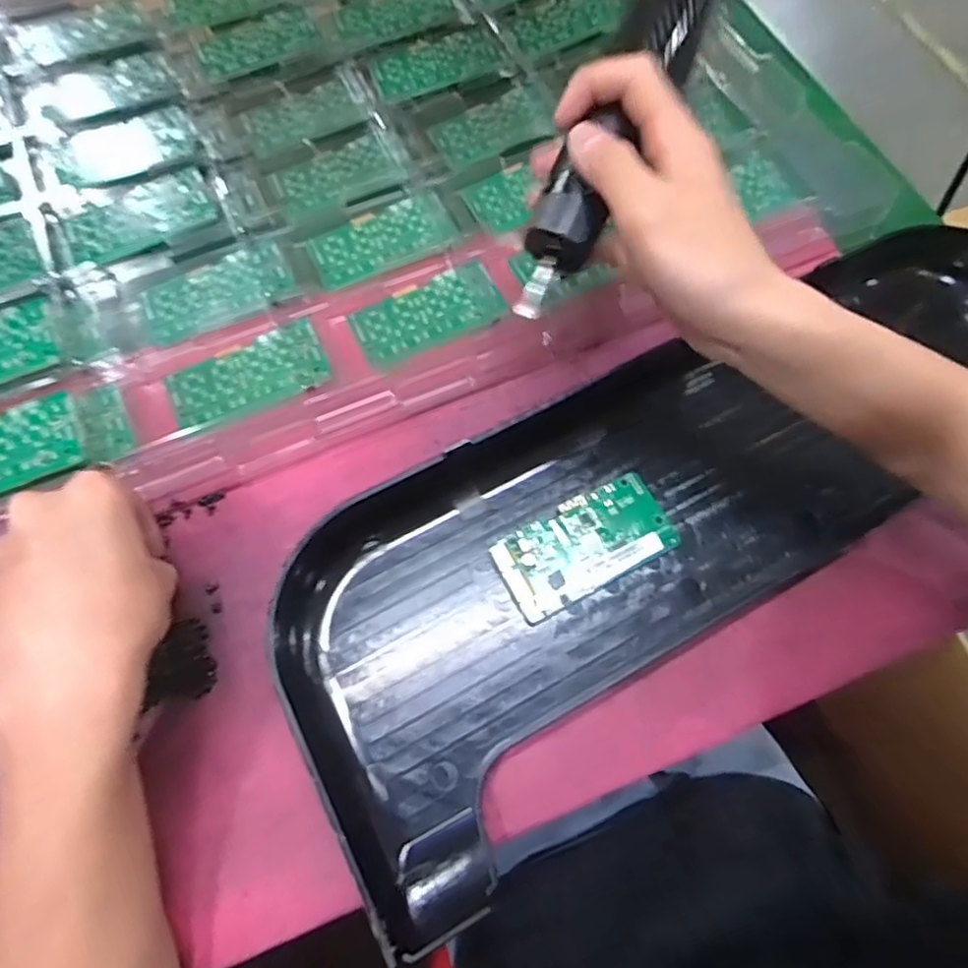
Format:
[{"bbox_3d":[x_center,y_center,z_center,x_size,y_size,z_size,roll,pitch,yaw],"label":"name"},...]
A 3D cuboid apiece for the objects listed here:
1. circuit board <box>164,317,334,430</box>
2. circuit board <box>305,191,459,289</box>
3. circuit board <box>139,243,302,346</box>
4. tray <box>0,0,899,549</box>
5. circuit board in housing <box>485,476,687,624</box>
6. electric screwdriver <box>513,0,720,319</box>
[{"bbox_3d":[-0.142,-0.065,0.392,0.092,0.004,0.047,-24,70,-5],"label":"circuit board"},{"bbox_3d":[-0.069,-0.166,0.437,0.095,0.009,0.048,-26,71,-12],"label":"circuit board"},{"bbox_3d":[-0.170,-0.123,0.417,0.092,0.005,0.048,-21,70,-10],"label":"circuit board"},{"bbox_3d":[-0.110,-0.242,0.458,0.659,0.027,0.438,-21,70,-10],"label":"tray"},{"bbox_3d":[0.055,0.033,0.351,0.095,0.008,0.048,-26,71,-12],"label":"circuit board in housing"},{"bbox_3d":[0.069,-0.183,0.305,0.036,0.031,0.230,24,84,8],"label":"electric screwdriver"}]

